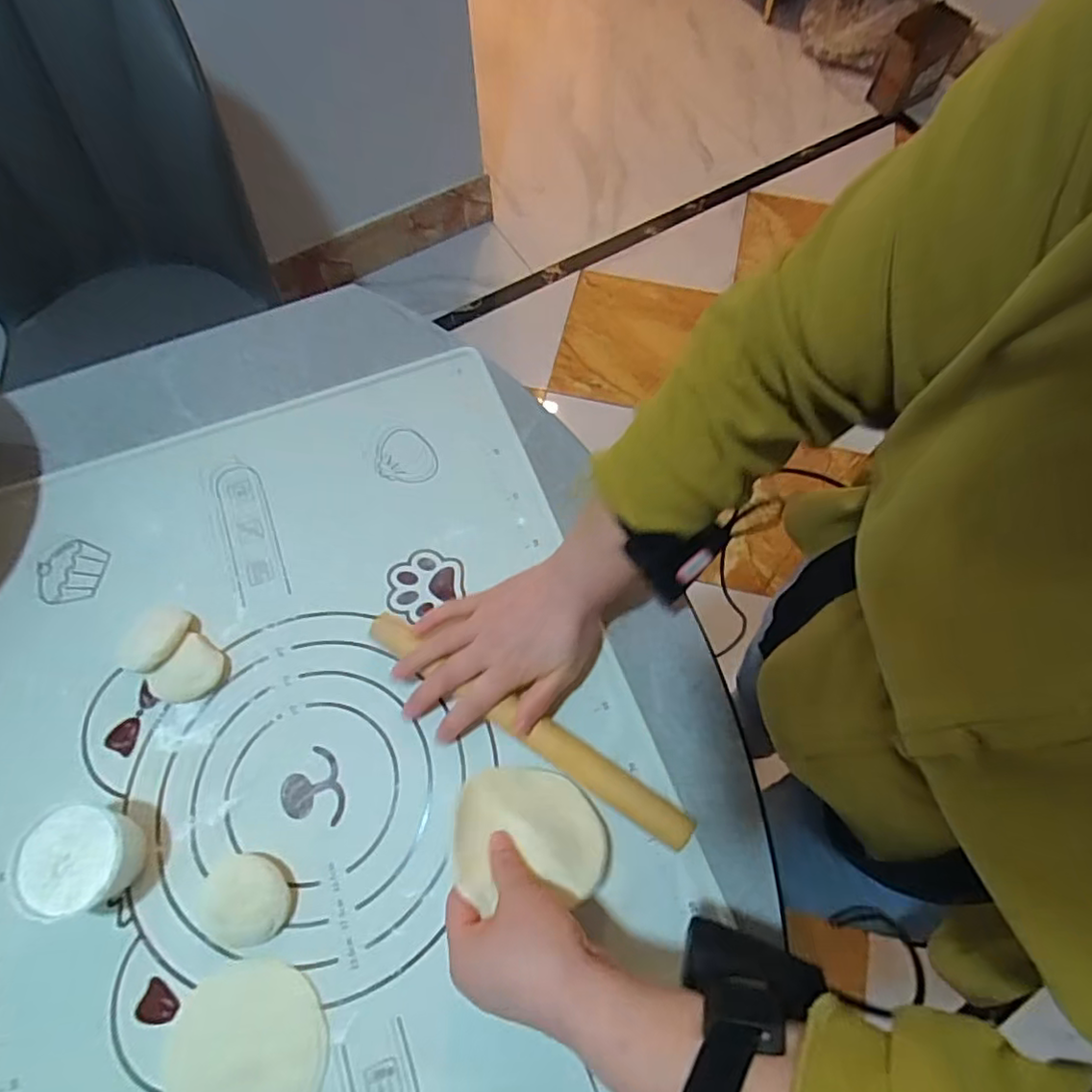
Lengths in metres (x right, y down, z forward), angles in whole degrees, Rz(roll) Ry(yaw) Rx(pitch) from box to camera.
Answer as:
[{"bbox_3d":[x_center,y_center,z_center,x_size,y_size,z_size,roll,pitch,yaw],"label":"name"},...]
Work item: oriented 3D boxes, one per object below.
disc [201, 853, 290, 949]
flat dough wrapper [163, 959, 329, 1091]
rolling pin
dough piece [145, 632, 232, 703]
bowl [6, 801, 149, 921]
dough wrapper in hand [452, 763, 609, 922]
[{"bbox_3d":[-0.206,0.240,0.429,0.056,0.024,0.054,0,67,0],"label":"disc"},{"bbox_3d":[-0.191,0.326,0.404,0.096,0.005,0.100,1,65,-2],"label":"flat dough wrapper"},{"bbox_3d":[-0.018,0.133,0.478,0.284,0.020,0.030,32,70,11],"label":"rolling pin"},{"bbox_3d":[-0.276,0.099,0.493,0.046,0.018,0.052,31,70,13],"label":"dough piece"},{"bbox_3d":[-0.308,0.211,0.427,0.068,0.050,0.062,0,67,0],"label":"bowl"},{"bbox_3d":[-0.010,0.192,0.431,0.101,0.006,0.091,5,37,-11],"label":"dough wrapper in hand"}]

